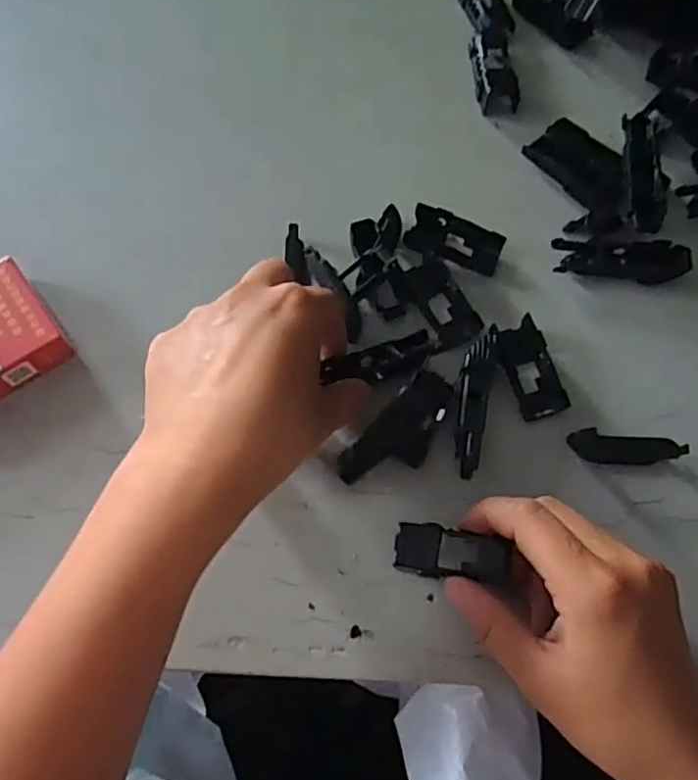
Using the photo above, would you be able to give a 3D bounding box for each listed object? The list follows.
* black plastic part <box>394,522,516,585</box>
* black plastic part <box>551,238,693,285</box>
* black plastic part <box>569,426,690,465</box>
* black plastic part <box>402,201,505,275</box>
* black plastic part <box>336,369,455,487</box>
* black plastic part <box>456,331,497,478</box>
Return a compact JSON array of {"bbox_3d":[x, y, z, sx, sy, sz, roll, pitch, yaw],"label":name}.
[{"bbox_3d":[0.046,0.073,0.293,0.051,0.006,0.022,6,68,17],"label":"black plastic part"},{"bbox_3d":[0.150,-0.073,0.364,0.070,0.014,0.020,5,69,0],"label":"black plastic part"},{"bbox_3d":[0.137,0.029,0.326,0.054,0.012,0.015,4,69,-1],"label":"black plastic part"},{"bbox_3d":[0.059,-0.082,0.366,0.052,0.012,0.026,21,70,6],"label":"black plastic part"},{"bbox_3d":[0.027,0.021,0.327,0.030,0.009,0.071,42,73,13],"label":"black plastic part"},{"bbox_3d":[0.061,0.006,0.328,0.016,0.017,0.070,13,69,3],"label":"black plastic part"}]

